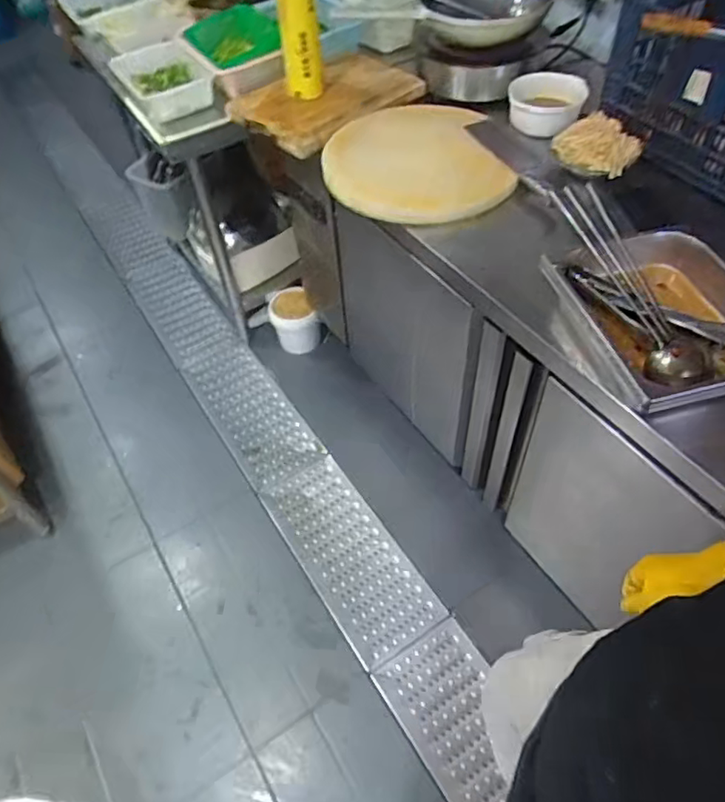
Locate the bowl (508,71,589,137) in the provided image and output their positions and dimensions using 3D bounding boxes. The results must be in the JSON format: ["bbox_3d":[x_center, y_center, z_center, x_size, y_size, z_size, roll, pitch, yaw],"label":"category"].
[{"bbox_3d":[0.396,-0.650,1.278,0.130,0.081,0.158,35,61,27],"label":"bowl"}]

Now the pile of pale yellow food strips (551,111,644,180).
[{"bbox_3d":[0.454,-0.493,1.147,0.162,0.070,0.130,17,54,16],"label":"pile of pale yellow food strips"}]

